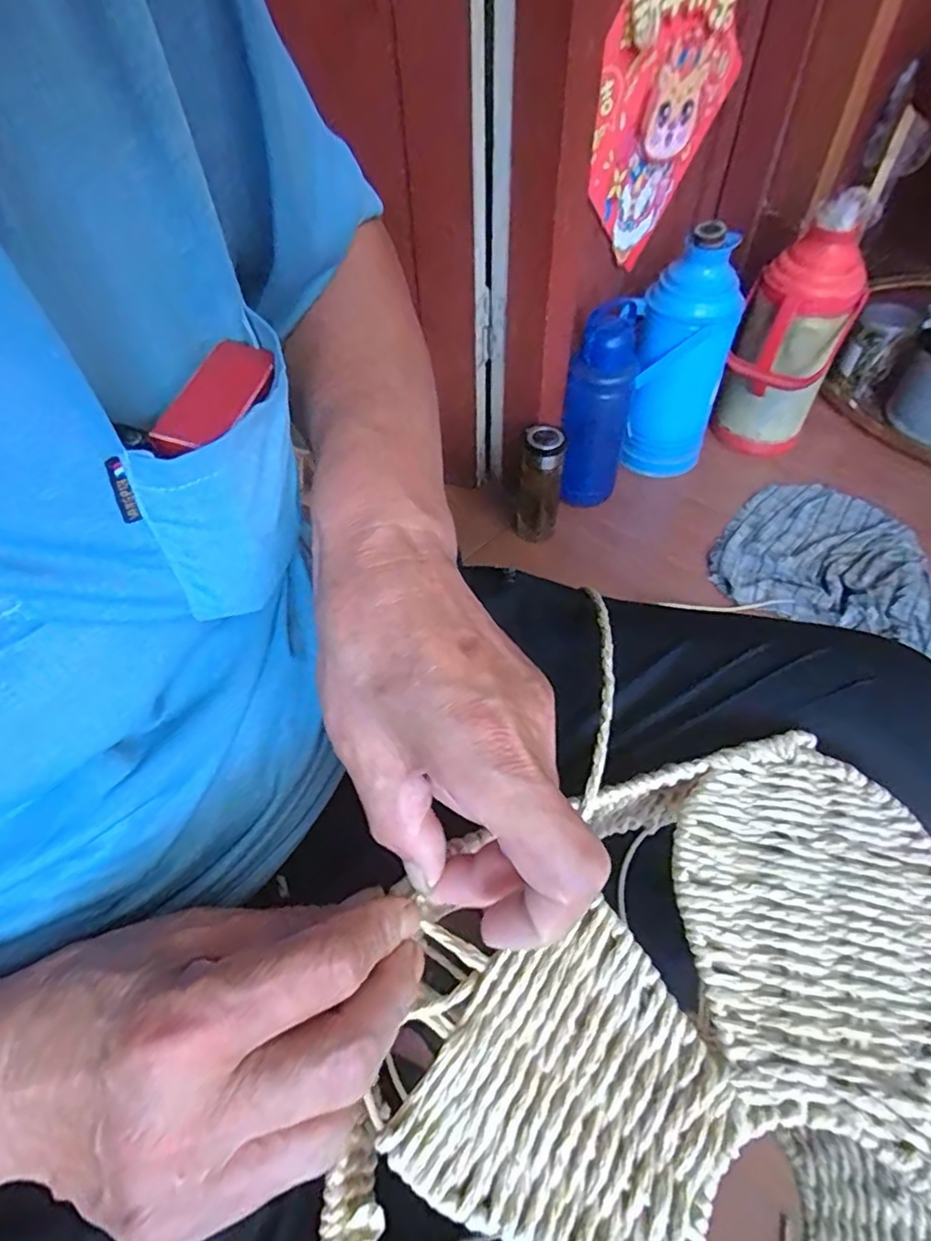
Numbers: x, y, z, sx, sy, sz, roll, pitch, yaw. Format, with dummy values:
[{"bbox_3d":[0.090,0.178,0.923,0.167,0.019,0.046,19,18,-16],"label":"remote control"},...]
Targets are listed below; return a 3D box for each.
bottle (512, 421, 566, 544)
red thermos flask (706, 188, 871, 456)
[{"bbox_3d":[0.115,-0.213,0.969,0.069,0.202,0.062,4,53,6],"label":"bottle"},{"bbox_3d":[0.525,-0.444,1.021,0.156,0.417,0.129,20,56,17],"label":"red thermos flask"}]

